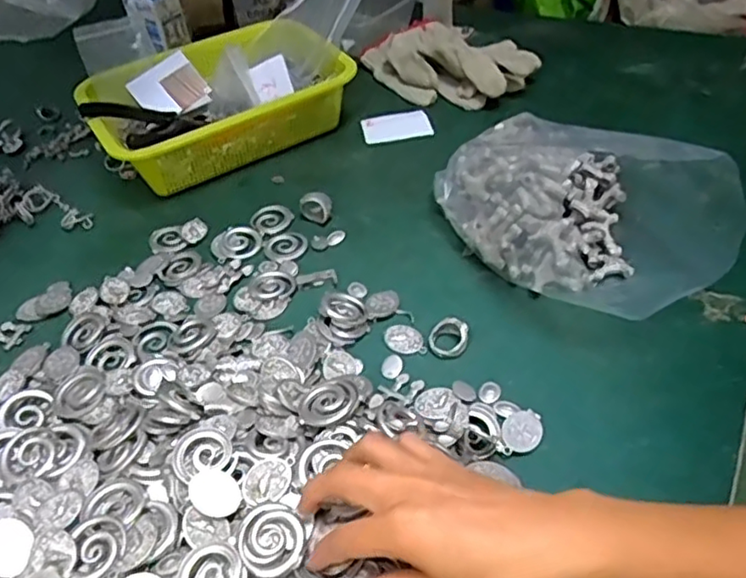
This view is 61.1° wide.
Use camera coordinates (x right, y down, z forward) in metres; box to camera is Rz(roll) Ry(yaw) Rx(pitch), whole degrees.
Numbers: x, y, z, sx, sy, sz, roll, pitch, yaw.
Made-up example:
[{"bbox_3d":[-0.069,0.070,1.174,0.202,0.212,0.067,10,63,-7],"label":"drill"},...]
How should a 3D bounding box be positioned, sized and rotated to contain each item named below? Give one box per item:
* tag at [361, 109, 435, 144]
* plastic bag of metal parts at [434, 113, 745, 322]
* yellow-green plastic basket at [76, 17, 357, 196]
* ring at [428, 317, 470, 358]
[{"bbox_3d":[0.026,-0.182,0.709,0.074,0.004,0.055,-9,45,1],"label":"tag"},{"bbox_3d":[0.165,-0.073,0.521,0.157,0.074,0.235,-36,51,-26],"label":"plastic bag of metal parts"},{"bbox_3d":[-0.167,-0.203,0.693,0.269,0.077,0.178,-29,49,-21],"label":"yellow-green plastic basket"},{"bbox_3d":[0.057,0.036,0.471,0.029,0.014,0.027,-4,45,3],"label":"ring"}]

